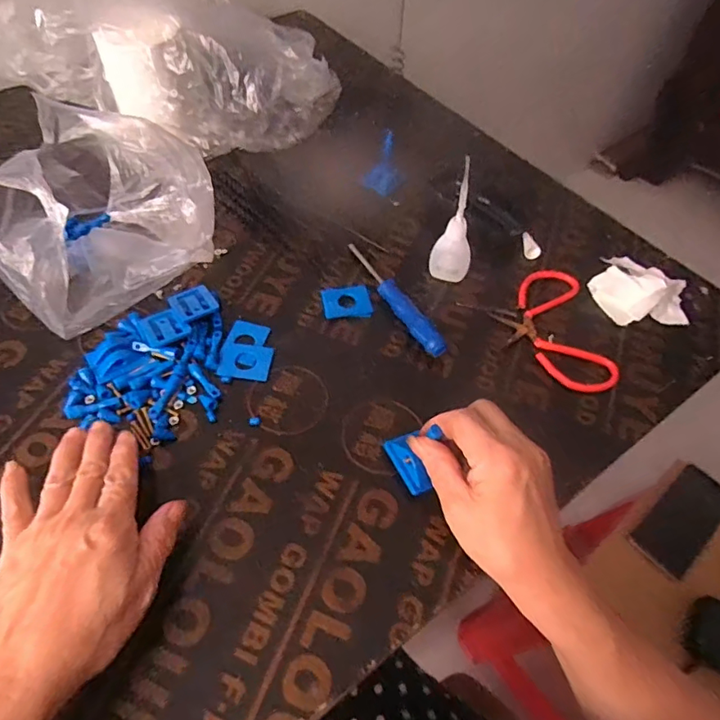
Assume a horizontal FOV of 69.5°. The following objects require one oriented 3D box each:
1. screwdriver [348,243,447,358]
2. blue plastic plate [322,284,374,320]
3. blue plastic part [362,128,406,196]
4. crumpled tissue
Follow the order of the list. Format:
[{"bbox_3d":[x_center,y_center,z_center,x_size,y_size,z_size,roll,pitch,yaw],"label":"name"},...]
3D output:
[{"bbox_3d":[0.030,-0.059,0.464,0.017,0.019,0.149,-22,59,-16],"label":"screwdriver"},{"bbox_3d":[-0.012,-0.052,0.466,0.043,0.004,0.037,-3,55,-4],"label":"blue plastic plate"},{"bbox_3d":[0.026,-0.209,0.552,0.039,0.046,0.036,38,62,22],"label":"blue plastic part"},{"bbox_3d":[0.254,-0.071,0.467,0.081,0.033,0.069,-1,55,-3],"label":"crumpled tissue"}]

